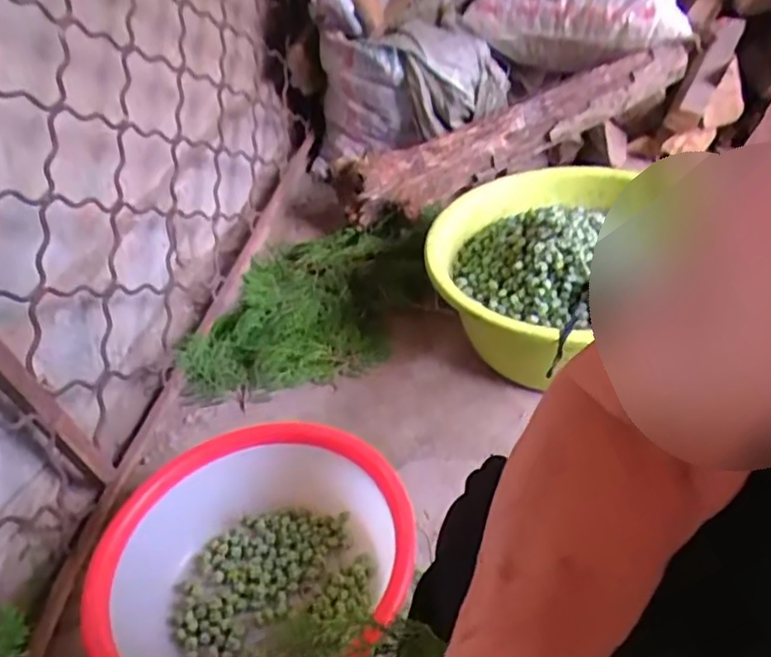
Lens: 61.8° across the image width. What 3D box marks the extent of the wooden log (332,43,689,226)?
[{"bbox_3d":[0.252,-0.396,1.327,0.740,0.115,0.150,-20,38,11],"label":"wooden log"}]

